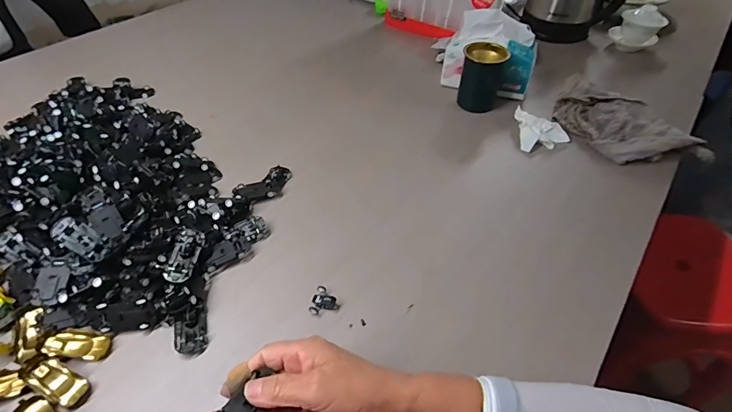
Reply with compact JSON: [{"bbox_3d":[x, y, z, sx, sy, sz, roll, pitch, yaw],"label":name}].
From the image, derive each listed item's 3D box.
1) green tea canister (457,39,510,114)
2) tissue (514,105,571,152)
[{"bbox_3d":[0.206,-0.231,0.704,0.074,0.101,0.069,9,48,8],"label":"green tea canister"},{"bbox_3d":[0.297,-0.128,0.661,0.083,0.030,0.085,1,47,0],"label":"tissue"}]

